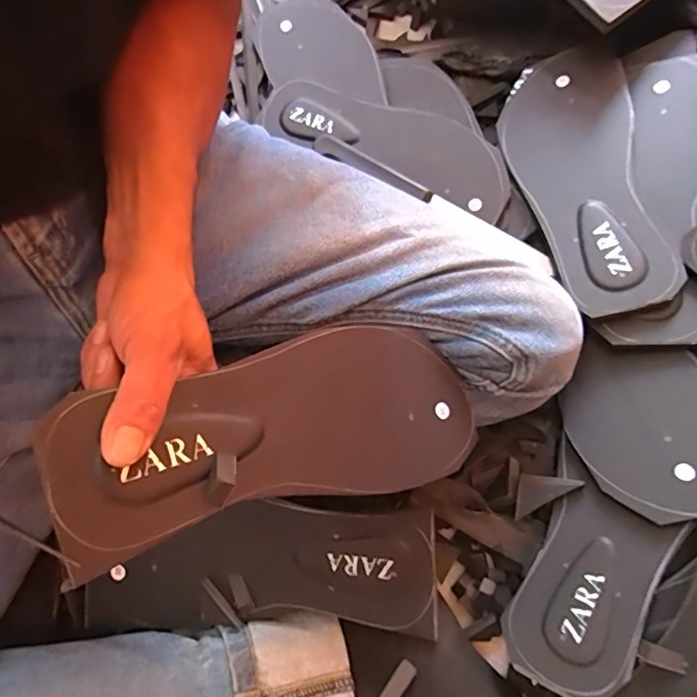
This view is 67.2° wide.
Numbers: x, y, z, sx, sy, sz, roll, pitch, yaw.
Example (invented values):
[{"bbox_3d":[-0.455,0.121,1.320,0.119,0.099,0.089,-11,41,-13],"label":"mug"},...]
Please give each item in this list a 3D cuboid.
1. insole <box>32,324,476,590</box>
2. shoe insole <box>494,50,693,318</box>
[{"bbox_3d":[-0.028,0.041,0.291,0.241,0.006,0.096,-7,78,-31],"label":"insole"},{"bbox_3d":[0.188,-0.141,0.431,0.103,0.022,0.248,-11,65,20],"label":"shoe insole"}]

